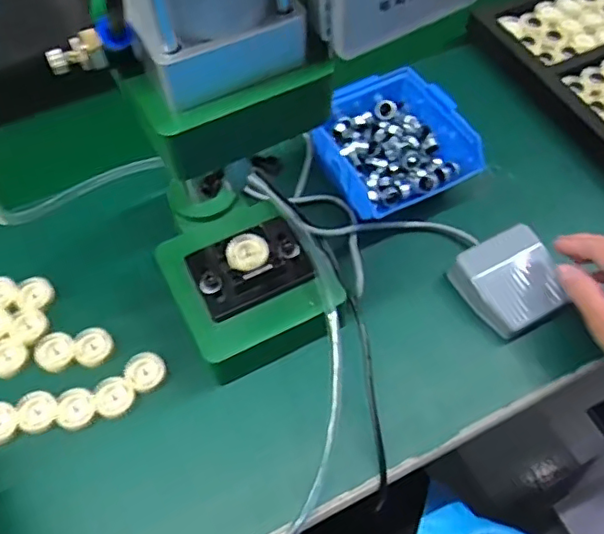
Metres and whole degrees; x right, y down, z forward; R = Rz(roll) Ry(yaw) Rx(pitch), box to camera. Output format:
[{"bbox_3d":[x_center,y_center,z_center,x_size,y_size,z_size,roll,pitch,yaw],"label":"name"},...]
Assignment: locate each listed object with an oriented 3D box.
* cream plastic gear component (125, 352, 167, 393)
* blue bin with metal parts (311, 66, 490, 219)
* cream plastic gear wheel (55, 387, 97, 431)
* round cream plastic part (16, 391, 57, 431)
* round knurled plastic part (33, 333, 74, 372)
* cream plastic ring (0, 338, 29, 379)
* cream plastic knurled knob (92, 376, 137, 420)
[{"bbox_3d":[-0.128,0.086,0.471,0.031,0.004,0.031,1,73,-2],"label":"cream plastic gear component"},{"bbox_3d":[0.084,-0.120,0.559,0.122,0.053,0.145,-24,61,-13],"label":"blue bin with metal parts"},{"bbox_3d":[-0.180,0.113,0.457,0.030,0.004,0.032,2,71,-6],"label":"cream plastic gear wheel"},{"bbox_3d":[-0.211,0.114,0.455,0.030,0.006,0.029,0,58,1],"label":"round cream plastic part"},{"bbox_3d":[-0.208,0.071,0.482,0.032,0.009,0.031,0,58,1],"label":"round knurled plastic part"},{"bbox_3d":[-0.247,0.076,0.480,0.034,0.008,0.031,0,58,1],"label":"cream plastic ring"},{"bbox_3d":[-0.151,0.105,0.463,0.031,0.008,0.030,-25,61,-14],"label":"cream plastic knurled knob"}]

